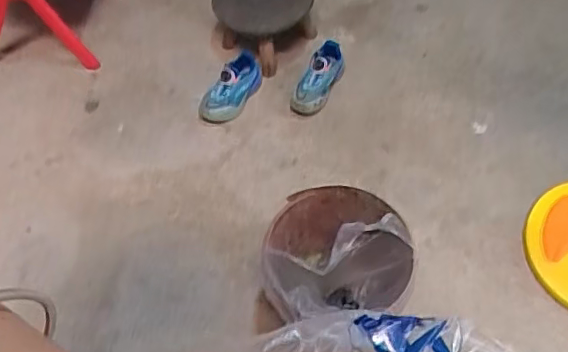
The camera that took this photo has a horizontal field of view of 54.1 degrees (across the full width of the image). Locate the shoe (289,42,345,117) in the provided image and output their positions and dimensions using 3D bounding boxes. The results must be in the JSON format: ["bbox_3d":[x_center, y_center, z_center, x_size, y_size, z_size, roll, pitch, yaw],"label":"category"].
[{"bbox_3d":[0.080,-0.223,1.240,0.077,0.064,0.188,23,74,17],"label":"shoe"}]

